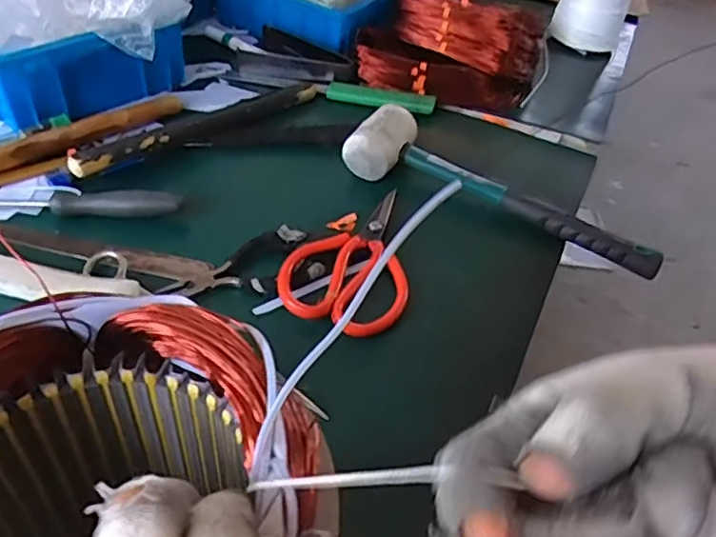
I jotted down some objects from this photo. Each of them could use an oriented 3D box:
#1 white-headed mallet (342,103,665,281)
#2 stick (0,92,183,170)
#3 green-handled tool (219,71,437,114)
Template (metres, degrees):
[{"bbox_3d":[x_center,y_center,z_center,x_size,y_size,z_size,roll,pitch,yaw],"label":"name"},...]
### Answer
[{"bbox_3d":[0.124,-0.068,0.551,0.285,0.049,0.063,24,47,18],"label":"white-headed mallet"},{"bbox_3d":[-0.273,-0.118,0.578,0.242,0.019,0.022,-30,54,-32],"label":"stick"},{"bbox_3d":[-0.032,-0.201,0.690,0.234,0.013,0.031,14,44,8],"label":"green-handled tool"}]

